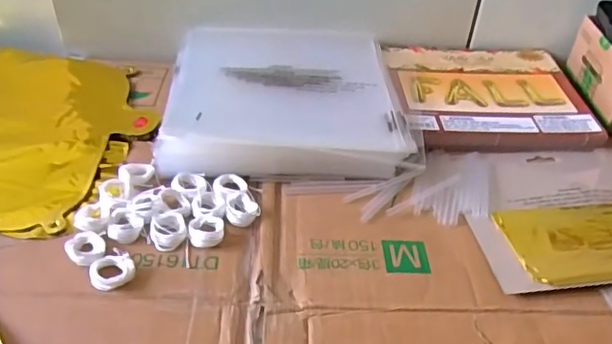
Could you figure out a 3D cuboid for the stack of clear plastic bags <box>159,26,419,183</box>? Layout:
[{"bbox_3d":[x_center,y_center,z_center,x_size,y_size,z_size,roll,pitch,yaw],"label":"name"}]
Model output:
[{"bbox_3d":[-0.019,-0.086,0.571,0.219,0.032,0.241,-1,42,-4],"label":"stack of clear plastic bags"}]

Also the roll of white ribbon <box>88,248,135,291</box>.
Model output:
[{"bbox_3d":[-0.136,0.069,0.405,0.029,0.007,0.028,1,42,-1],"label":"roll of white ribbon"}]

